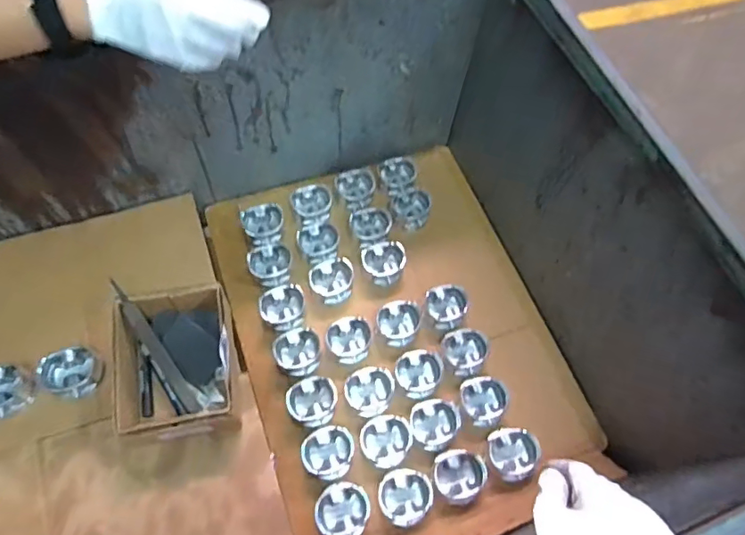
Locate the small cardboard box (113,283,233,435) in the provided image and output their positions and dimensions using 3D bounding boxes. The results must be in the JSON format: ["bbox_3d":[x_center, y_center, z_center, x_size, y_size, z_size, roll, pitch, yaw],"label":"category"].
[{"bbox_3d":[-0.283,0.140,0.743,0.165,0.103,0.198,-8,63,-7],"label":"small cardboard box"}]

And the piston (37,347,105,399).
[{"bbox_3d":[-0.436,0.152,0.749,0.078,0.041,0.070,25,64,10],"label":"piston"}]

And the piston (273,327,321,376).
[{"bbox_3d":[-0.119,0.140,0.842,0.079,0.040,0.076,1,63,-2],"label":"piston"}]

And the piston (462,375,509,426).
[{"bbox_3d":[0.182,0.220,0.841,0.074,0.042,0.077,-18,65,-11],"label":"piston"}]

